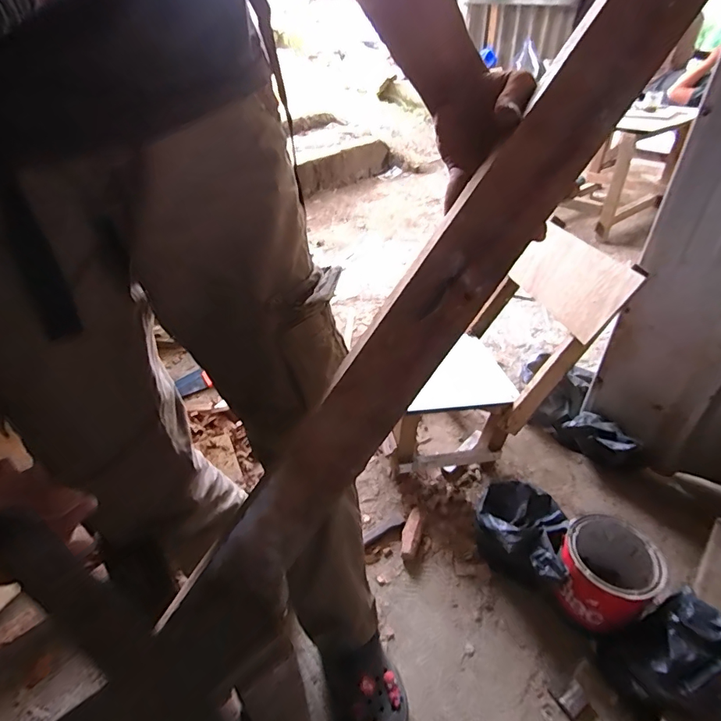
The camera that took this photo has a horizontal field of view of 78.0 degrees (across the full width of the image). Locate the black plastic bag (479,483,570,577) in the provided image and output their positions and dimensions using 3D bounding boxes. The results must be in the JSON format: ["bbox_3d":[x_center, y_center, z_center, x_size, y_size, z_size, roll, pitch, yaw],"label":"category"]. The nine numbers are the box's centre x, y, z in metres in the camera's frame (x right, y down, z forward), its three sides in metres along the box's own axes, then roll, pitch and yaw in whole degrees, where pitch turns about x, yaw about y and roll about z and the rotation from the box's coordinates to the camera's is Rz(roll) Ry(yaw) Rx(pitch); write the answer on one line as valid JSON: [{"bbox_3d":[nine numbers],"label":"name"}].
[{"bbox_3d":[0.307,0.335,0.865,0.155,0.107,0.172,15,40,20],"label":"black plastic bag"}]

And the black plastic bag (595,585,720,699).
[{"bbox_3d":[0.493,0.470,0.706,0.169,0.145,0.130,-11,38,-14],"label":"black plastic bag"}]

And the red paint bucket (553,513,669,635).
[{"bbox_3d":[0.432,0.392,0.800,0.150,0.154,0.157,-1,37,0],"label":"red paint bucket"}]

